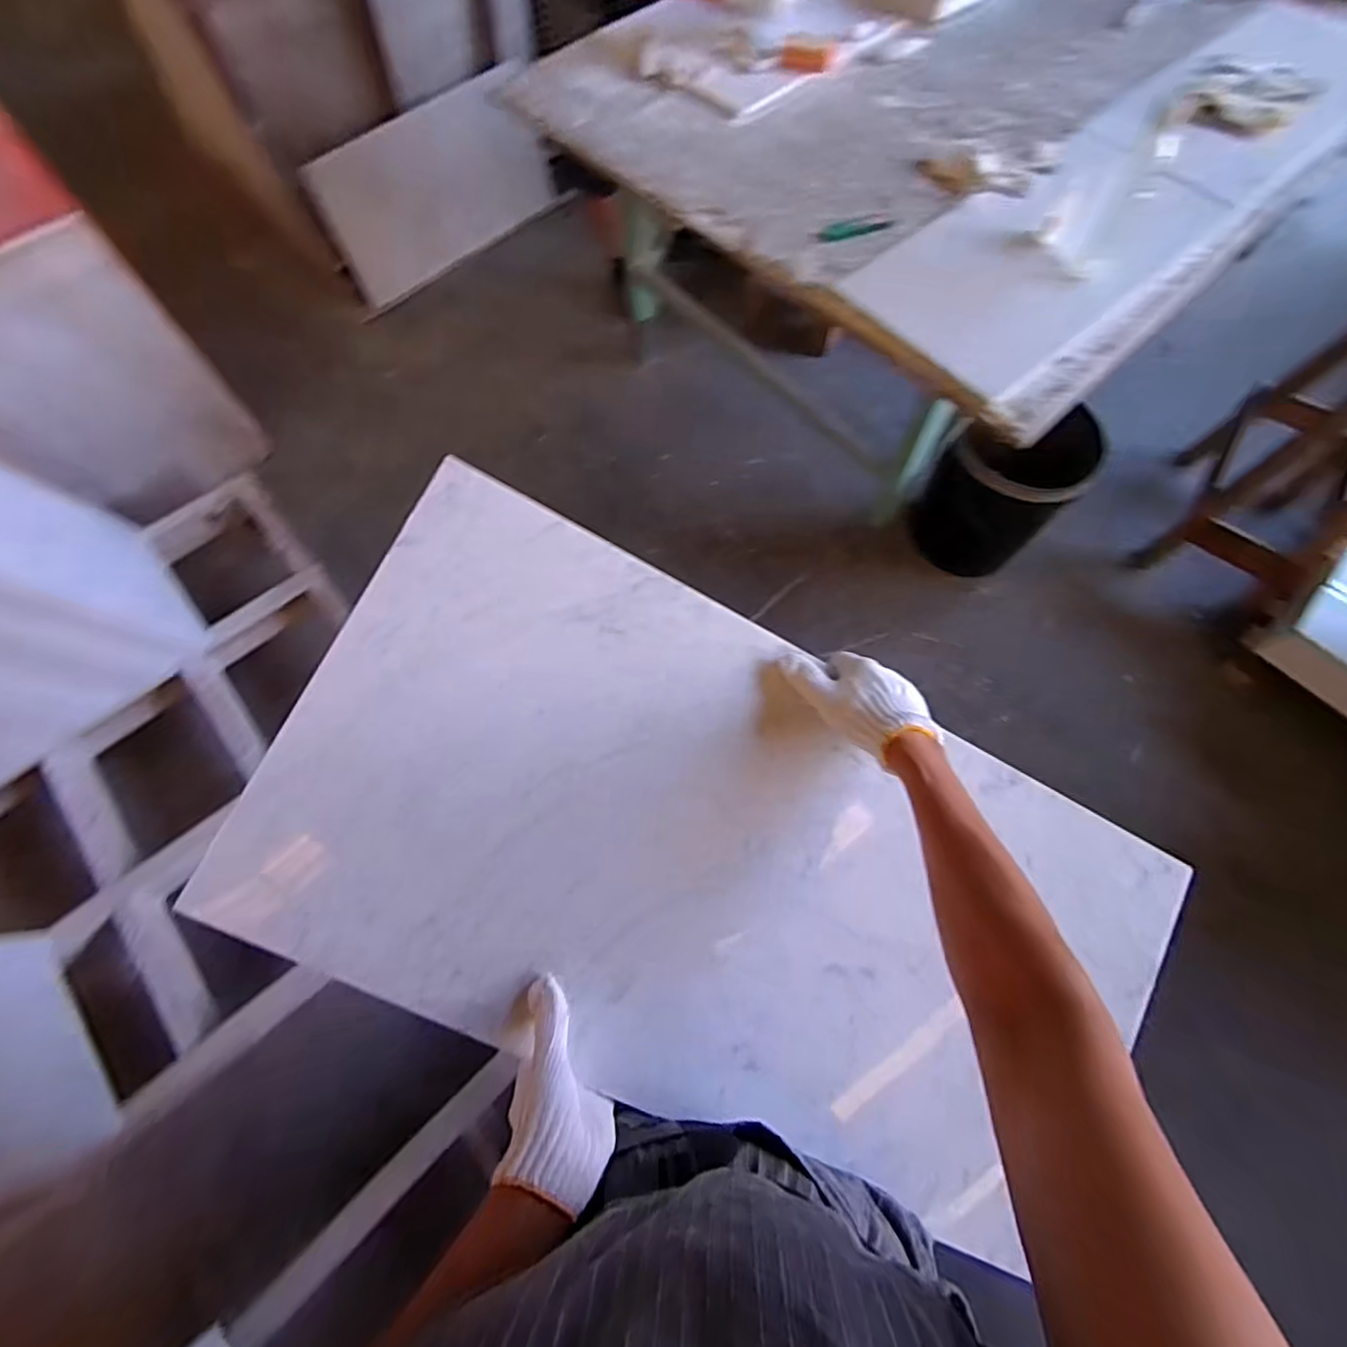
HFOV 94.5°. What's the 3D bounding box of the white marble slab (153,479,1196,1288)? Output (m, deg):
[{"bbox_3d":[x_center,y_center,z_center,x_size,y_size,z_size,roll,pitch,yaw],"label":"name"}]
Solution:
[{"bbox_3d":[0.055,0.173,0.535,0.747,0.022,0.383,28,82,-6],"label":"white marble slab"}]

